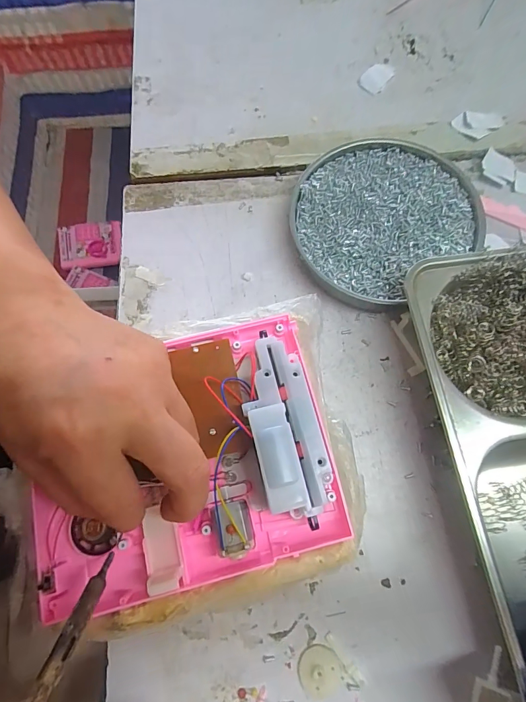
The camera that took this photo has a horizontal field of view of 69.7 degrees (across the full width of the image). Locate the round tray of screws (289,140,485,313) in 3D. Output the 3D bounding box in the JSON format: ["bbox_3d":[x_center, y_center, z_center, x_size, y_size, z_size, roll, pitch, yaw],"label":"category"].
[{"bbox_3d":[0.086,-0.099,0.284,0.130,0.019,0.120,-1,74,2],"label":"round tray of screws"}]

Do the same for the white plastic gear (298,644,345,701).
[{"bbox_3d":[0.033,0.181,0.212,0.024,0.007,0.024,-1,74,2],"label":"white plastic gear"}]

